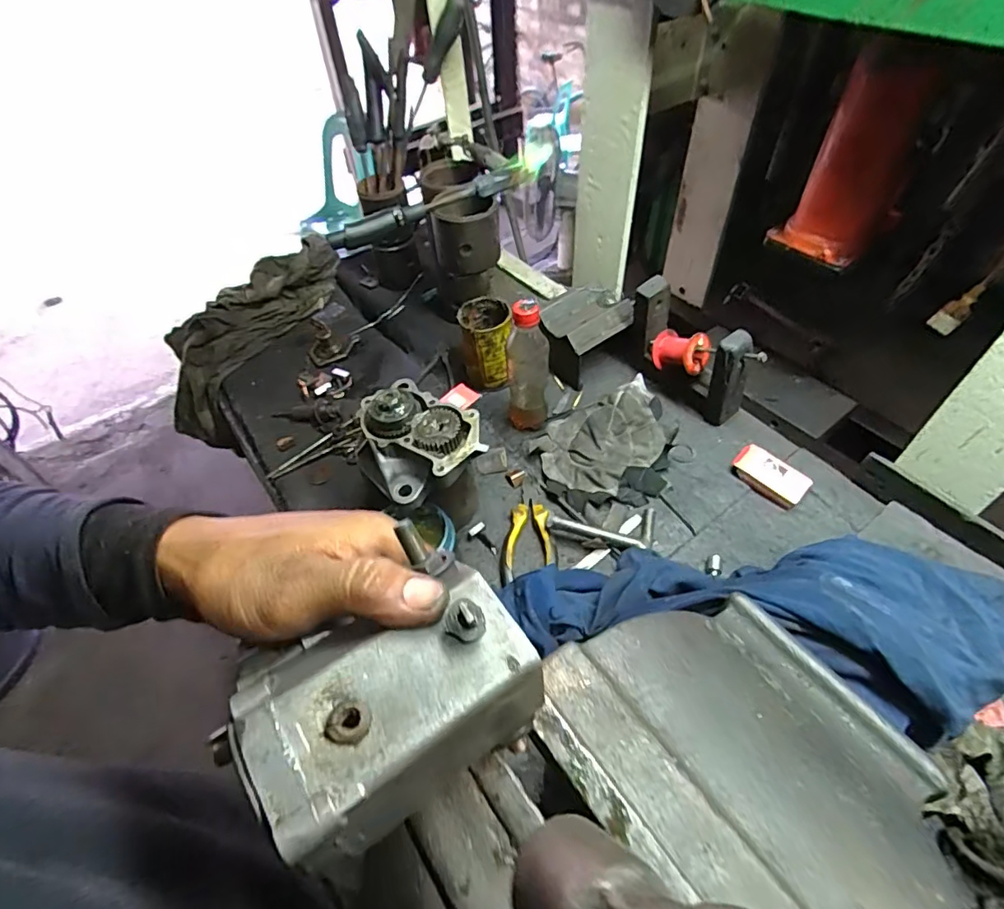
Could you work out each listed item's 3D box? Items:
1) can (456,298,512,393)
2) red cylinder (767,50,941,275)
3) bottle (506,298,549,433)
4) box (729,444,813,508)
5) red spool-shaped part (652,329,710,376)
[{"bbox_3d":[-0.022,-0.159,0.768,0.072,0.112,0.083,-11,51,-5],"label":"can"},{"bbox_3d":[0.475,-0.393,0.710,0.127,0.242,0.126,34,61,27],"label":"red cylinder"},{"bbox_3d":[0.030,-0.112,0.671,0.047,0.186,0.042,-13,51,-6],"label":"bottle"},{"bbox_3d":[0.330,0.028,0.653,0.038,0.032,0.086,-37,58,-23],"label":"box"},{"bbox_3d":[0.236,-0.138,0.703,0.047,0.054,0.076,-16,28,-26],"label":"red spool-shaped part"}]

